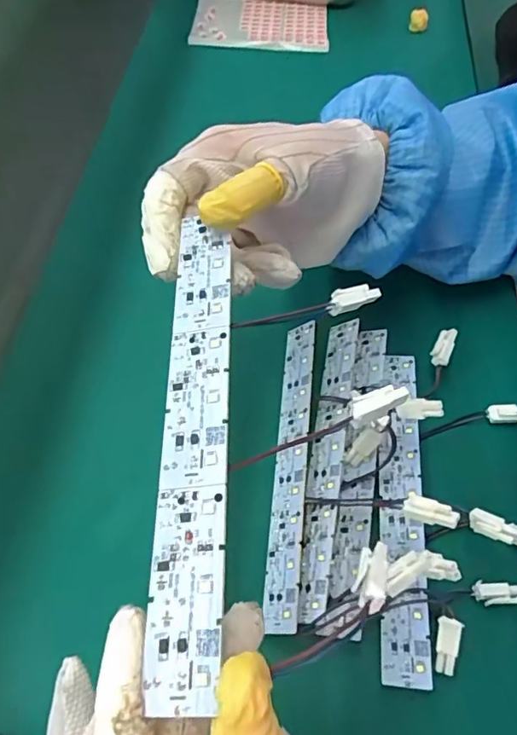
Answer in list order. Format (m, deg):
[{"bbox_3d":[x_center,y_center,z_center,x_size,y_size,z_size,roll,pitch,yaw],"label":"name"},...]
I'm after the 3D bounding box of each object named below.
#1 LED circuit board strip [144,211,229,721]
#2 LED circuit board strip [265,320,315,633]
[{"bbox_3d":[-0.023,0.017,0.190,0.023,0.005,0.178,-2,59,1],"label":"LED circuit board strip"},{"bbox_3d":[0.020,0.051,0.313,0.019,0.009,0.189,4,58,4],"label":"LED circuit board strip"}]

